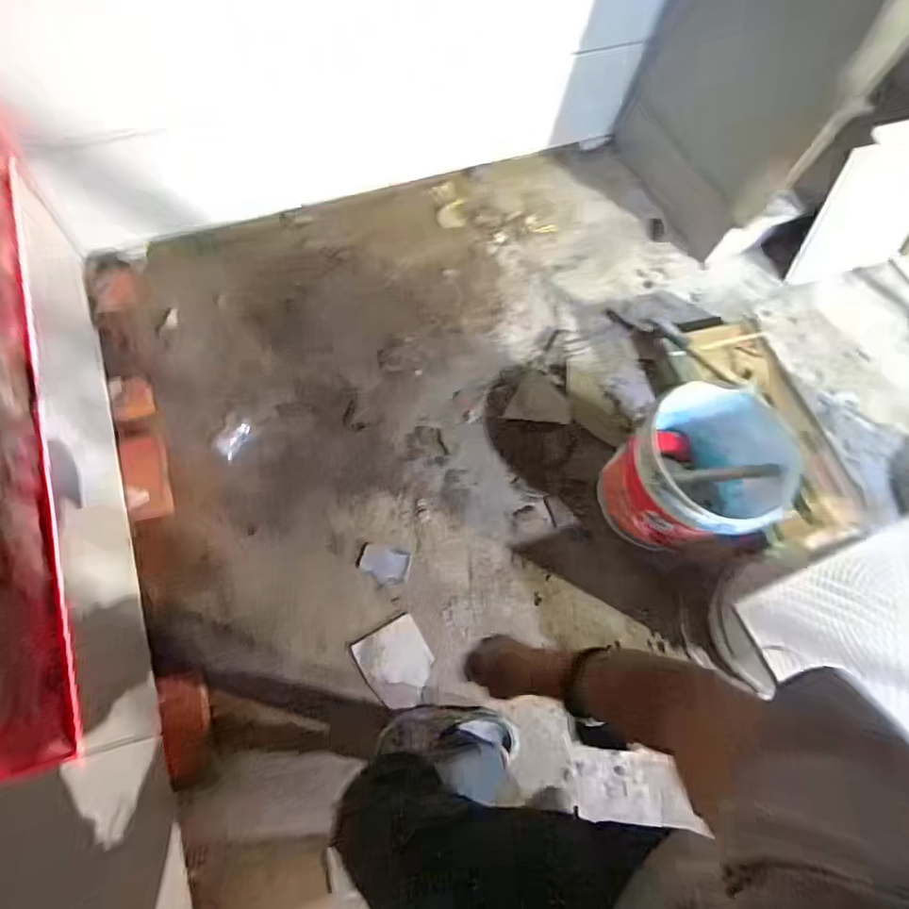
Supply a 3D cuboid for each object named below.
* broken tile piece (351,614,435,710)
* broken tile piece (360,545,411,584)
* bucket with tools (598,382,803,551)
[{"bbox_3d":[-0.129,0.481,1.217,0.151,0.020,0.180,-28,72,-13],"label":"broken tile piece"},{"bbox_3d":[-0.169,0.269,1.295,0.114,0.016,0.084,10,68,1],"label":"broken tile piece"},{"bbox_3d":[0.593,0.046,1.276,0.357,0.329,0.396,38,70,7],"label":"bucket with tools"}]

